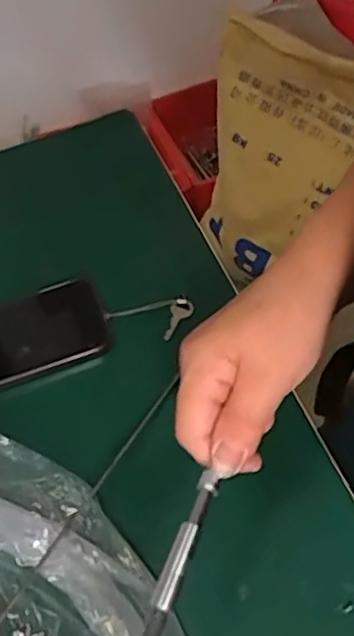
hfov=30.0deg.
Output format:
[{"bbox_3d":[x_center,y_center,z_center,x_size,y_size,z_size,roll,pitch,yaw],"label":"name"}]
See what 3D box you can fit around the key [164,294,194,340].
[{"bbox_3d":[0.000,0.000,0.509,0.016,0.007,0.039,17,64,22],"label":"key"}]

